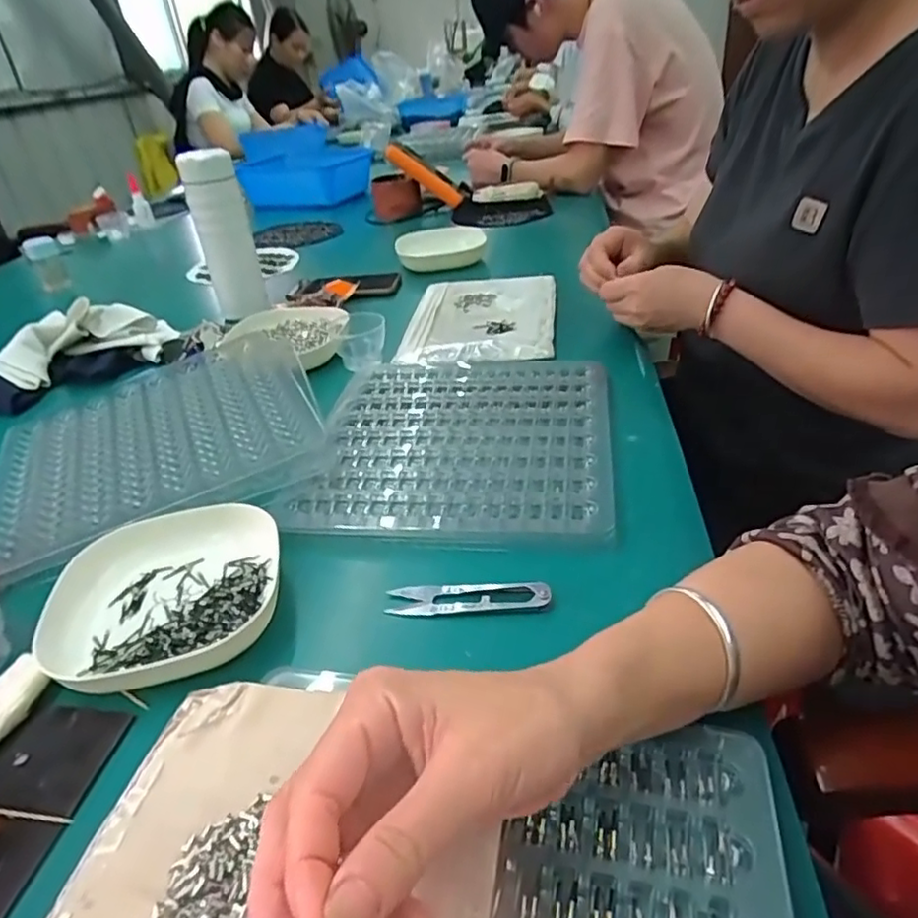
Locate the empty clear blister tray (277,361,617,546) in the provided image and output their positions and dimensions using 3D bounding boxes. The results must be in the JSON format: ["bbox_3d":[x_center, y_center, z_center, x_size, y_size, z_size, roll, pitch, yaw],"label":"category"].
[{"bbox_3d":[0.003,-0.024,0.559,0.251,0.016,0.283,1,35,10],"label":"empty clear blister tray"}]

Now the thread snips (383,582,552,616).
[{"bbox_3d":[0.005,0.087,0.403,0.103,0.010,0.023,-1,33,8],"label":"thread snips"}]

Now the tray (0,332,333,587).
[{"bbox_3d":[-0.273,-0.021,0.571,0.268,0.032,0.280,-19,35,-19],"label":"tray"}]

